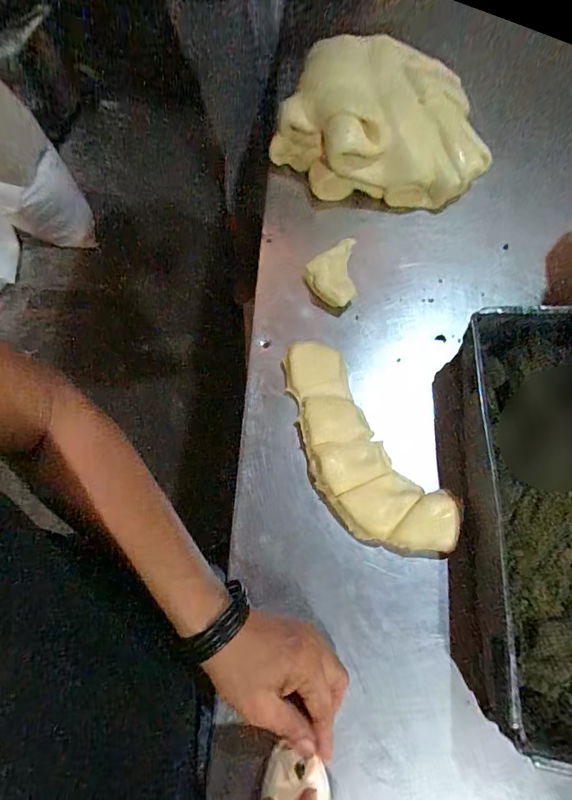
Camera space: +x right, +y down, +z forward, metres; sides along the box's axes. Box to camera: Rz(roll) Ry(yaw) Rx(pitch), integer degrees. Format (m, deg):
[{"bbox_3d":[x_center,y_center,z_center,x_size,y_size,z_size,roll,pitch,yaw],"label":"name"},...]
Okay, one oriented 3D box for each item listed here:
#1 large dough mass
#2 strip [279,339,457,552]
[{"bbox_3d":[0.116,-0.333,0.547,0.258,0.086,0.189,23,68,11],"label":"large dough mass"},{"bbox_3d":[0.065,0.044,0.430,0.089,0.023,0.232,-27,68,-10],"label":"strip"}]

